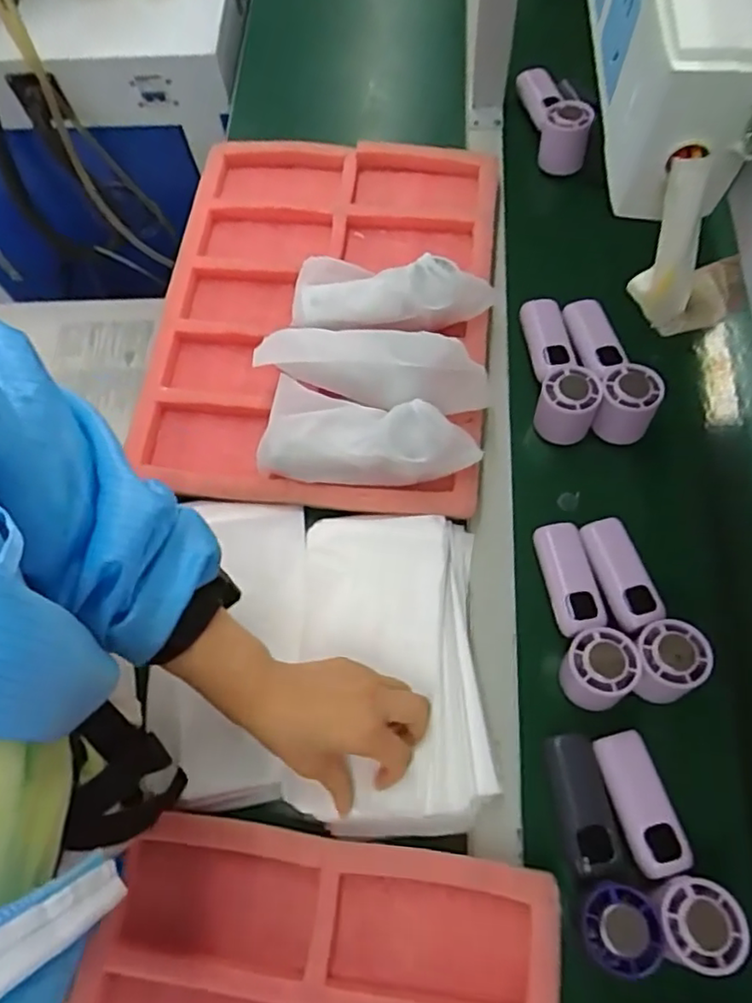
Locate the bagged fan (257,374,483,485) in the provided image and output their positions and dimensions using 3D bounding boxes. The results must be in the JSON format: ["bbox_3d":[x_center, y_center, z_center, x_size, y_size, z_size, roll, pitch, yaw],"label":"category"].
[{"bbox_3d":[-0.007,-0.054,0.556,0.192,0.051,0.084,10,69,7],"label":"bagged fan"}]

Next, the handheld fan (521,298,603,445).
[{"bbox_3d":[0.178,-0.129,0.606,0.054,0.062,0.139,-4,68,1],"label":"handheld fan"}]

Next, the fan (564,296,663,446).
[{"bbox_3d":[0.226,-0.133,0.600,0.056,0.059,0.154,-7,68,0],"label":"fan"}]

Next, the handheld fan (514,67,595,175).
[{"bbox_3d":[0.207,-0.455,0.723,0.049,0.076,0.150,-8,68,0],"label":"handheld fan"}]

